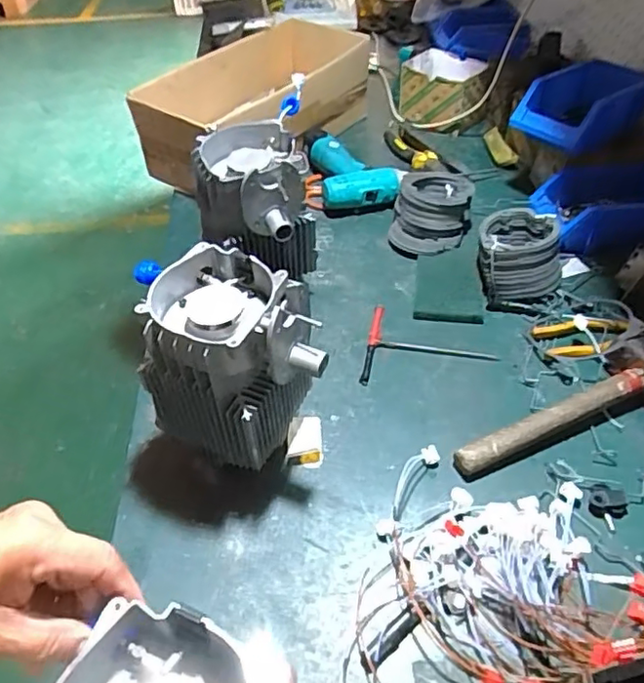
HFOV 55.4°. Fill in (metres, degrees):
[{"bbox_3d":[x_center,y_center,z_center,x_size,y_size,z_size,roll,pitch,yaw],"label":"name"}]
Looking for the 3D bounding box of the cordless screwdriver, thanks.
[{"bbox_3d":[0.047,-0.281,1.007,0.151,0.064,0.185,-4,45,-1],"label":"cordless screwdriver"}]

